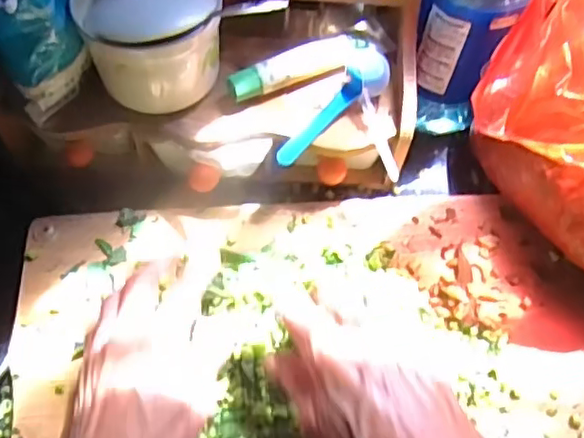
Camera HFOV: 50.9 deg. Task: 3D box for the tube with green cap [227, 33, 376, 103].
[{"bbox_3d":[0.010,-0.119,0.475,0.122,0.017,0.027,-23,65,-15],"label":"tube with green cap"}]

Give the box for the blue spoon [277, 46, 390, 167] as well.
[{"bbox_3d":[0.032,-0.087,0.467,0.033,0.019,0.122,40,79,18],"label":"blue spoon"}]

